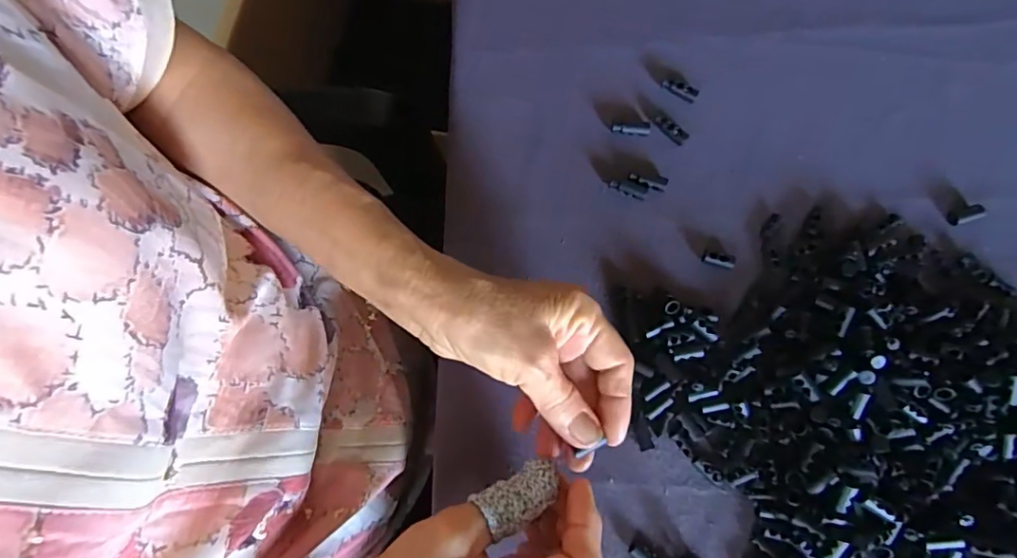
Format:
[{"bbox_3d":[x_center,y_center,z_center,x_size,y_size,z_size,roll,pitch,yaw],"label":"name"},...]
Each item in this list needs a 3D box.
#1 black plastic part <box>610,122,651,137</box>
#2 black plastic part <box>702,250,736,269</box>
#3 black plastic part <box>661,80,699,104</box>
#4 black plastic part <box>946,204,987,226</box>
[{"bbox_3d":[0.079,-0.098,0.364,0.025,0.004,0.009,5,78,2],"label":"black plastic part"},{"bbox_3d":[0.129,-0.012,0.343,0.020,0.004,0.008,14,79,4],"label":"black plastic part"},{"bbox_3d":[0.110,-0.121,0.361,0.024,0.004,0.009,27,80,6],"label":"black plastic part"},{"bbox_3d":[0.280,-0.039,0.342,0.025,0.004,0.008,-18,78,-3],"label":"black plastic part"}]

